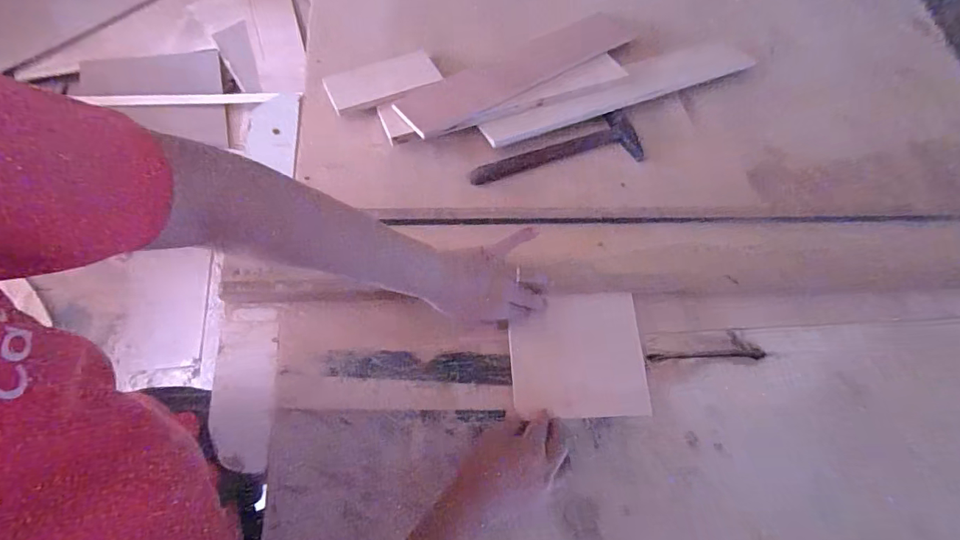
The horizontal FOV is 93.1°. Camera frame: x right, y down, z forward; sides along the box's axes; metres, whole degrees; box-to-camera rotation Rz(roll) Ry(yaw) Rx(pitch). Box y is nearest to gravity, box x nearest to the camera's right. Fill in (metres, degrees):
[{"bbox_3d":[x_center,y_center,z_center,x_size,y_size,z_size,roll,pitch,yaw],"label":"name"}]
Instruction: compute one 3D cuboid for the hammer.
[{"bbox_3d":[0.116,-0.176,0.693,0.265,0.021,0.077,-16,69,-8],"label":"hammer"}]

